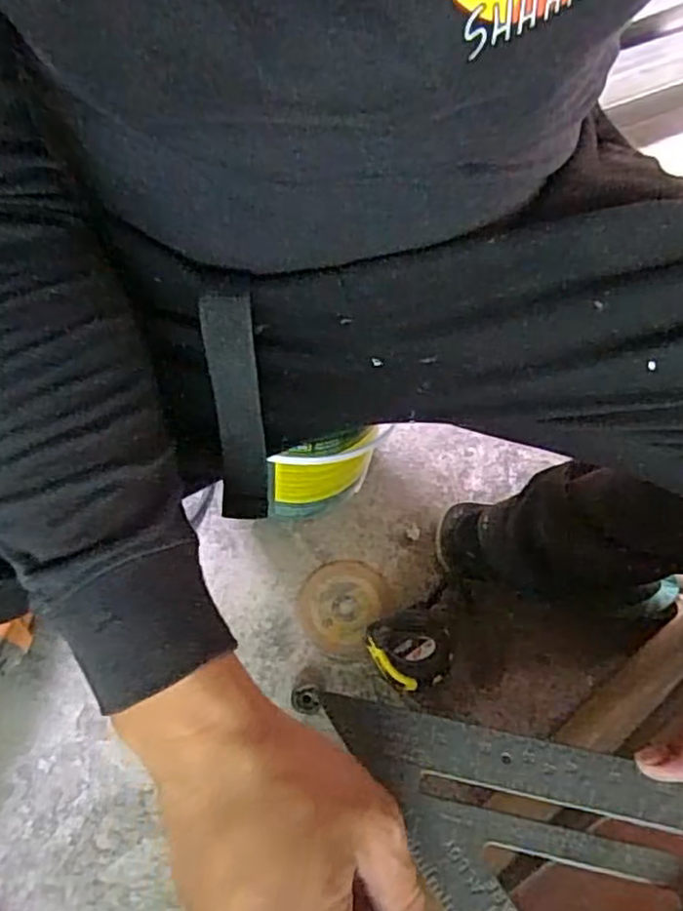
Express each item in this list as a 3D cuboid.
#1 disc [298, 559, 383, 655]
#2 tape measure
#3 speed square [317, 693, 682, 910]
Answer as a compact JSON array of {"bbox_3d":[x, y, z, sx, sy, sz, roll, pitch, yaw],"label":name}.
[{"bbox_3d":[-0.001,0.149,0.699,0.080,0.004,0.091,5,59,-2],"label":"disc"},{"bbox_3d":[0.063,0.187,0.659,0.077,0.041,0.070,-3,59,-7],"label":"tape measure"},{"bbox_3d":[0.105,0.160,0.353,0.157,0.027,0.164,-26,64,-19],"label":"speed square"}]

